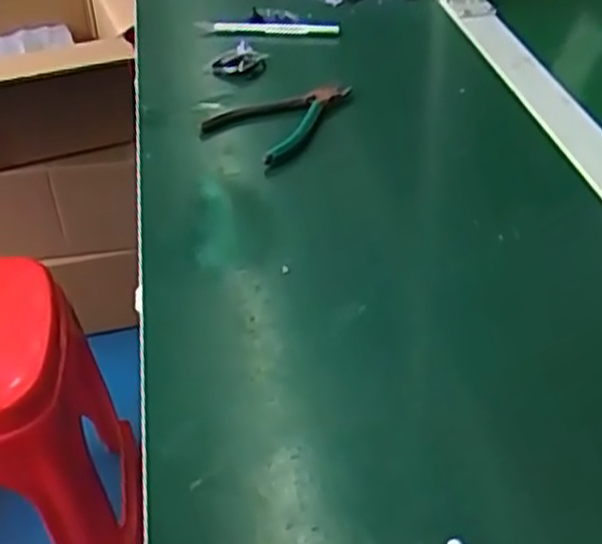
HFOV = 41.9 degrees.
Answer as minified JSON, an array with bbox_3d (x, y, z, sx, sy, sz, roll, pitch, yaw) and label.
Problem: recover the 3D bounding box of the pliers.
[{"bbox_3d":[-0.025,-0.121,0.610,0.079,0.018,0.115,19,44,24],"label":"pliers"}]

